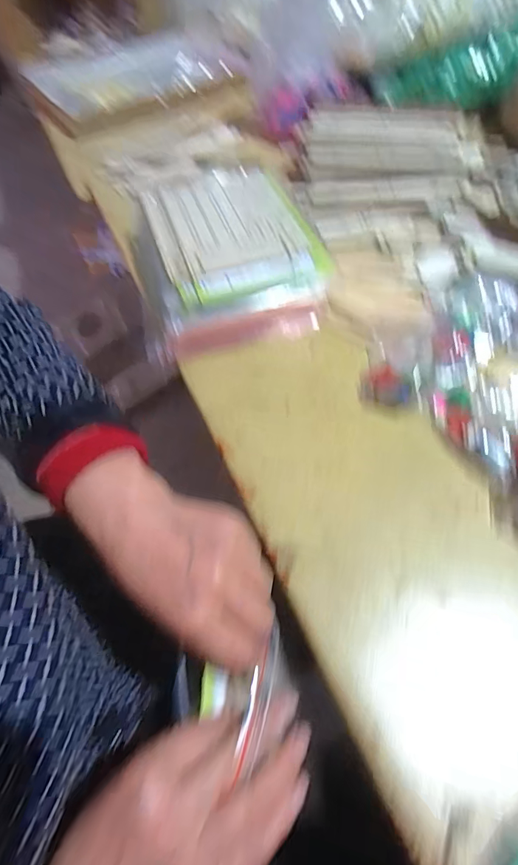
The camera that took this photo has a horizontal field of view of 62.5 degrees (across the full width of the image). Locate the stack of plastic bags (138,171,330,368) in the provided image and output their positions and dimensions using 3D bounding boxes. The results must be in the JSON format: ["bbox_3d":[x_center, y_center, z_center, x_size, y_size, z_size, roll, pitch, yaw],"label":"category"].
[{"bbox_3d":[-0.039,-0.203,0.481,0.172,0.057,0.269,-19,57,-9],"label":"stack of plastic bags"}]

